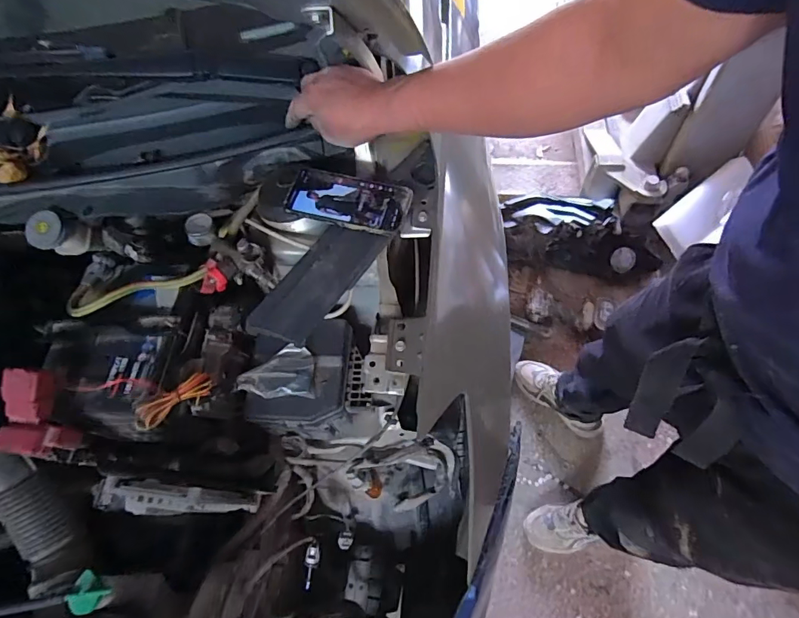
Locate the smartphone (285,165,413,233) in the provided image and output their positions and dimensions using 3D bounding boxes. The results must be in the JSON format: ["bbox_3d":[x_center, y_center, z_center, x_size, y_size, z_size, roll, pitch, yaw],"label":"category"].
[{"bbox_3d":[-0.070,-0.145,0.605,0.163,0.016,0.073,10,62,11],"label":"smartphone"}]

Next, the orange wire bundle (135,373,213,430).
[{"bbox_3d":[-0.277,0.114,0.562,0.021,0.034,0.096,35,40,19],"label":"orange wire bundle"}]

